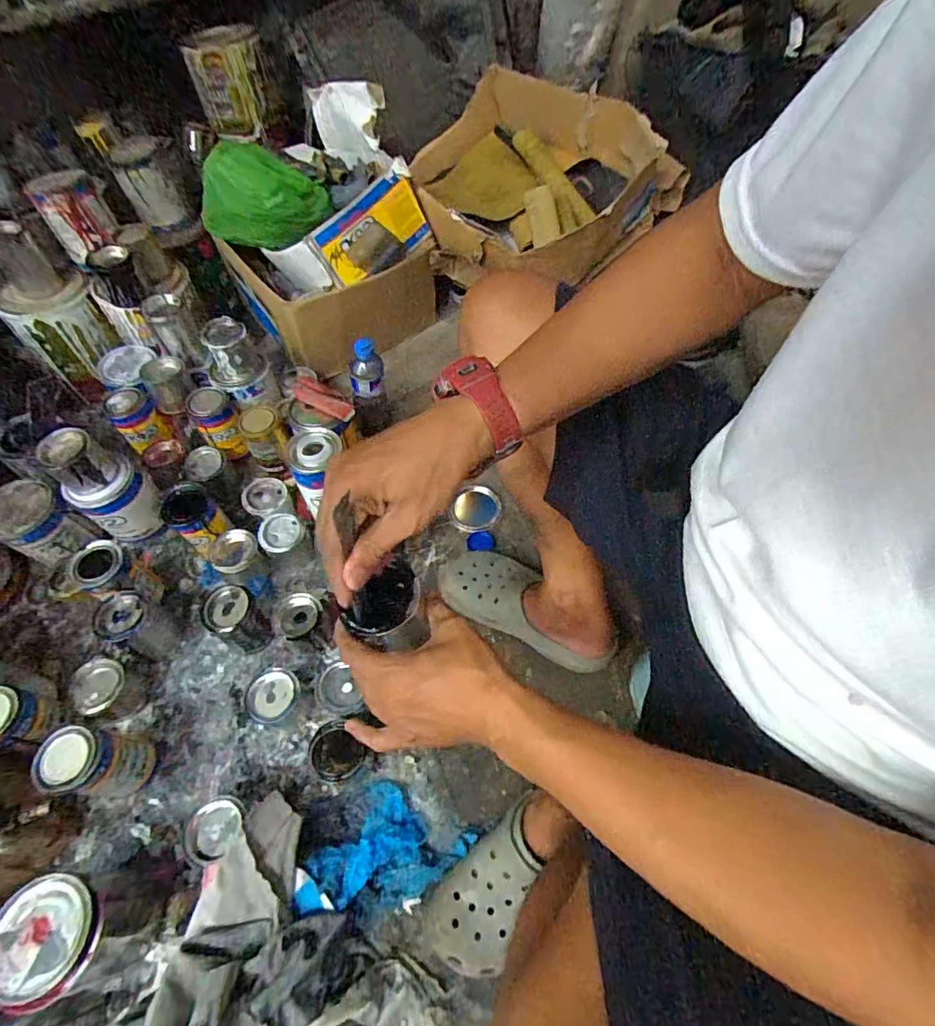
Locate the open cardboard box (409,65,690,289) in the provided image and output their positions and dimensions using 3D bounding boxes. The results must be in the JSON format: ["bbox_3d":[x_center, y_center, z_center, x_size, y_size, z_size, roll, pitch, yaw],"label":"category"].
[{"bbox_3d":[0.084,-0.619,0.952,0.353,0.249,0.501,-35,63,-20],"label":"open cardboard box"}]

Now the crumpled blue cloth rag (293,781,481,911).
[{"bbox_3d":[-0.102,0.424,0.609,0.140,0.045,0.173,36,64,21],"label":"crumpled blue cloth rag"}]

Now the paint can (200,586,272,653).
[{"bbox_3d":[-0.331,0.163,0.735,0.081,0.102,0.073,39,65,23],"label":"paint can"}]

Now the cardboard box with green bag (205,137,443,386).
[{"bbox_3d":[-0.269,-0.506,0.998,0.352,0.357,0.229,-30,62,-18],"label":"cardboard box with green bag"}]

